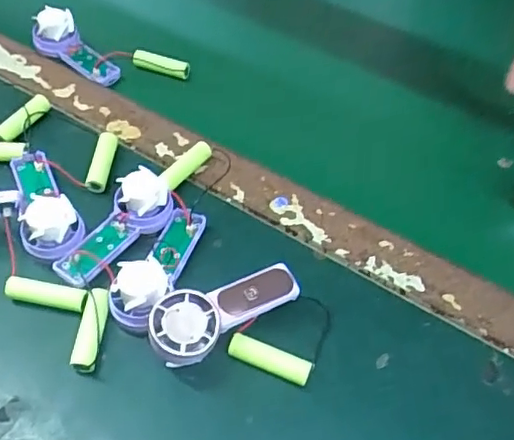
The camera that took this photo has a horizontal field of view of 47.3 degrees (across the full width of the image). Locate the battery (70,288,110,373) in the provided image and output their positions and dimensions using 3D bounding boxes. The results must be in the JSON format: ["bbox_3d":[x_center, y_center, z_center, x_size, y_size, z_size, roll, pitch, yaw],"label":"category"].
[{"bbox_3d":[-0.101,0.067,0.358,0.014,0.014,0.048,6,53,1],"label":"battery"}]

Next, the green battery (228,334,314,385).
[{"bbox_3d":[0.008,0.083,0.351,0.049,0.012,0.013,18,54,10],"label":"green battery"}]

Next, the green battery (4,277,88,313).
[{"bbox_3d":[-0.133,0.047,0.372,0.052,0.012,0.012,10,53,5],"label":"green battery"}]

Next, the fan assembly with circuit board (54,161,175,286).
[{"bbox_3d":[-0.093,0.007,0.390,0.032,0.022,0.088,35,71,21],"label":"fan assembly with circuit board"}]

